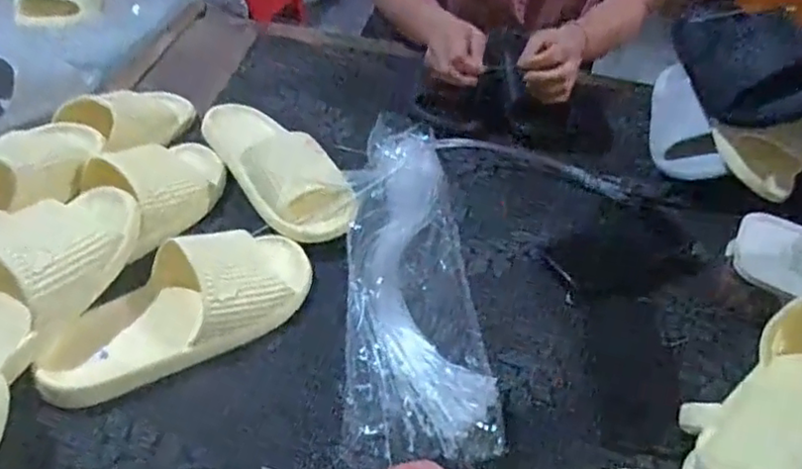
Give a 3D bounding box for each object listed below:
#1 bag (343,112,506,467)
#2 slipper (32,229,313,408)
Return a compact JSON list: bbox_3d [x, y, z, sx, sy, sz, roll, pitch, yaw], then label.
[{"bbox_3d":[0.013,0.022,0.657,0.130,0.044,0.422,1,44,-4],"label":"bag"},{"bbox_3d":[-0.193,0.058,0.571,0.244,0.060,0.096,-26,52,-28],"label":"slipper"}]

